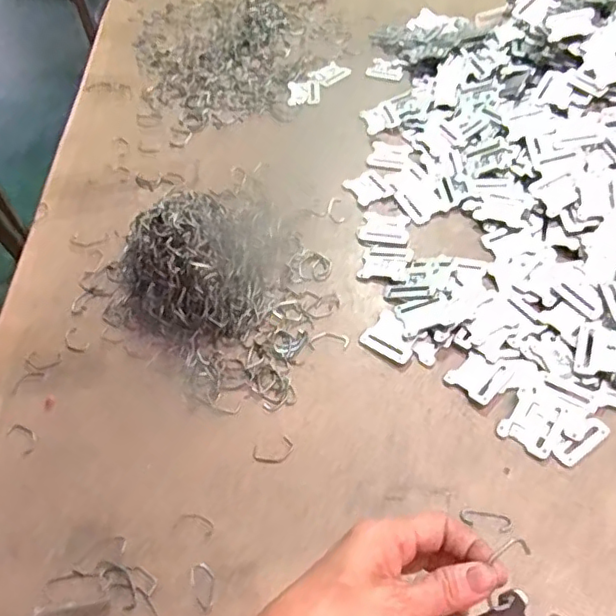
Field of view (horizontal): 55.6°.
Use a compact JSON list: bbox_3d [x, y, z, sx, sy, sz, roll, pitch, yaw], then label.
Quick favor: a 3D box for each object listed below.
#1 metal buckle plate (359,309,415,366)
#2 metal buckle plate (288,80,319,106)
[{"bbox_3d":[0.079,0.026,0.539,0.048,0.004,0.044,30,60,25],"label":"metal buckle plate"},{"bbox_3d":[-0.006,-0.295,0.798,0.042,0.005,0.046,-3,52,2],"label":"metal buckle plate"}]

